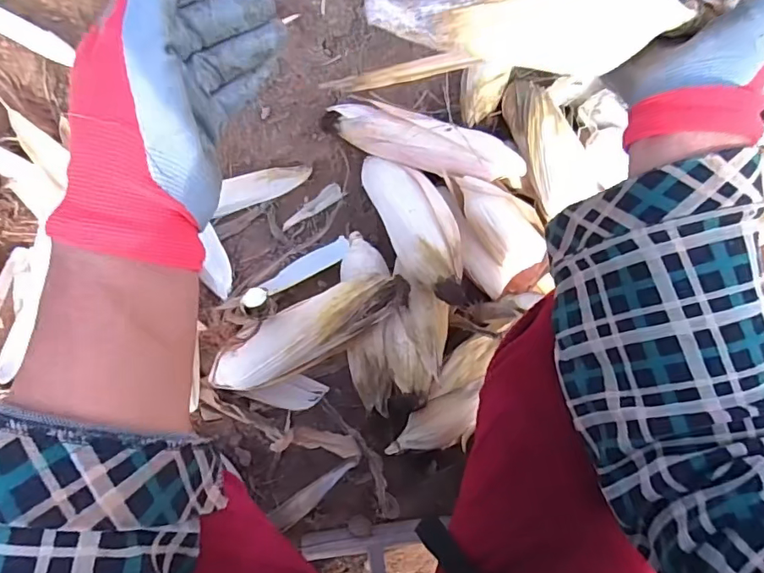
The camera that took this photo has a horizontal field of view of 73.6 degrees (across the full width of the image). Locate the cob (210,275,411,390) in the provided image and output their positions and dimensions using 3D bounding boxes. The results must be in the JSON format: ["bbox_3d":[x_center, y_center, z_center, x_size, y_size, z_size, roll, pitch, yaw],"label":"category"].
[{"bbox_3d":[-0.085,0.055,0.607,0.246,0.066,0.069,-25,85,-10],"label":"cob"}]

